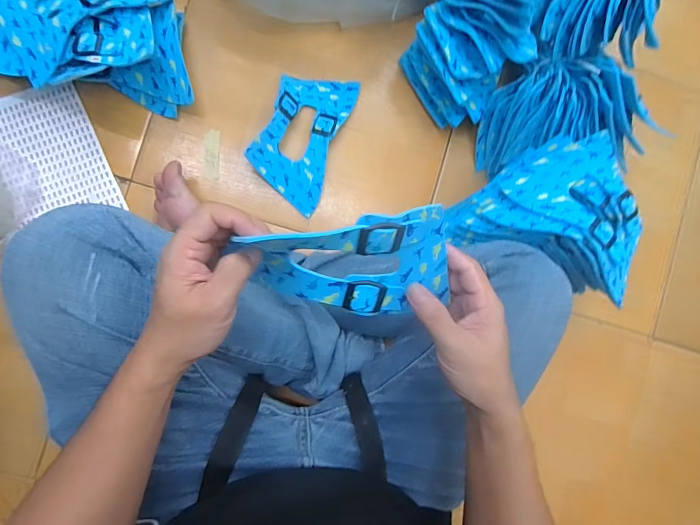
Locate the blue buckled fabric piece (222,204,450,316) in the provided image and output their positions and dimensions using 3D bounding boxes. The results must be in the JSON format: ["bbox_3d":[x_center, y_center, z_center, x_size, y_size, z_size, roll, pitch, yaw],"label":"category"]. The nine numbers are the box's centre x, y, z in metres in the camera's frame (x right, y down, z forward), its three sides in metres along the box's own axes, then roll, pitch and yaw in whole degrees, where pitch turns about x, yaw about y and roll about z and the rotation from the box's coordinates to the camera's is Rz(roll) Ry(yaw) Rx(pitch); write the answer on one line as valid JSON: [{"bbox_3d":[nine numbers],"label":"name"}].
[{"bbox_3d":[0.002,0.009,0.305,0.153,0.076,0.077,-11,92,-7],"label":"blue buckled fabric piece"}]

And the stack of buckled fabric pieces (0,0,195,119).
[{"bbox_3d":[-0.342,-0.288,0.491,0.285,0.084,0.163,6,89,-7],"label":"stack of buckled fabric pieces"}]

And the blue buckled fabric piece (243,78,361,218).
[{"bbox_3d":[-0.064,-0.174,0.546,0.103,0.044,0.189,22,87,-7],"label":"blue buckled fabric piece"}]

